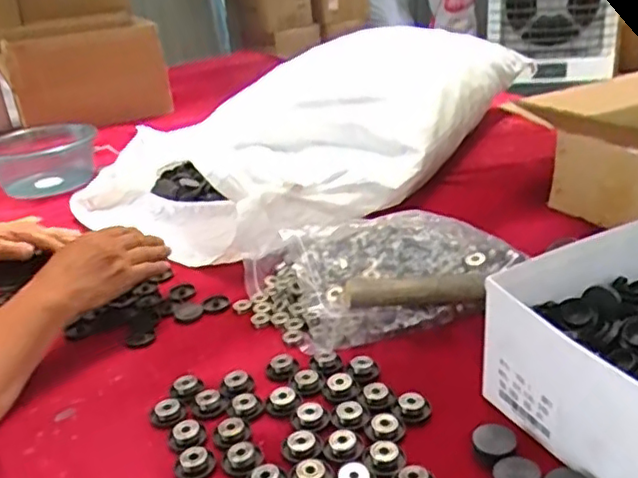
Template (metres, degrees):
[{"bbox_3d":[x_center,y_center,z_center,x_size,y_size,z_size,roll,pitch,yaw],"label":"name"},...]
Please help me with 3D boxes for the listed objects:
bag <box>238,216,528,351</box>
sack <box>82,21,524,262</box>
[{"bbox_3d":[0.064,0.029,0.730,0.294,0.068,0.214,-14,27,-17],"label":"bag"},{"bbox_3d":[0.021,-0.226,1.155,0.486,0.179,0.844,14,32,35],"label":"sack"}]

